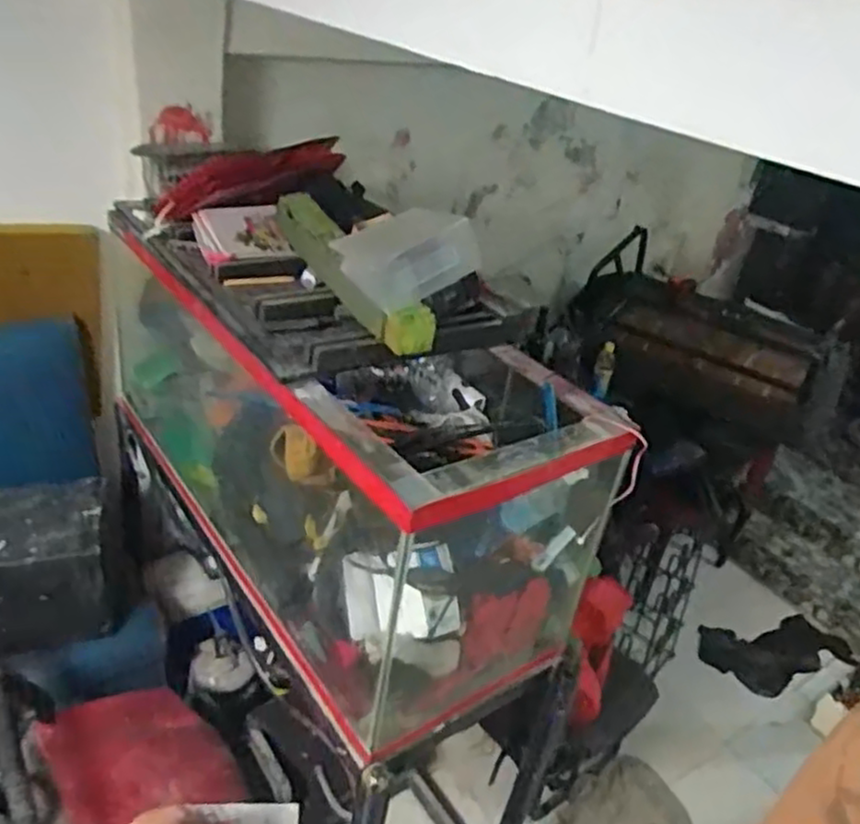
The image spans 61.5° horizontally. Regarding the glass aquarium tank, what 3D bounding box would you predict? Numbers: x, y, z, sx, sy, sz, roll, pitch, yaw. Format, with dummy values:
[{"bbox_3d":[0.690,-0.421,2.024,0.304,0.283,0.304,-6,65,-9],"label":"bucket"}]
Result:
[{"bbox_3d":[-0.269,-0.020,1.709,0.554,0.602,1.437,-15,38,-33],"label":"glass aquarium tank"}]

